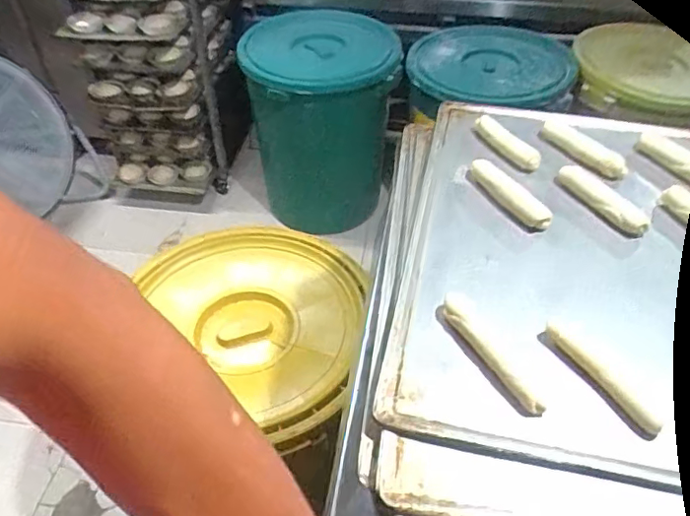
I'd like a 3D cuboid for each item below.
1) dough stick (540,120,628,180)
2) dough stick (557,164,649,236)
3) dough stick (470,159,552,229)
[{"bbox_3d":[0.256,-0.118,0.625,0.022,0.026,0.102,-29,51,-27],"label":"dough stick"},{"bbox_3d":[0.258,-0.058,0.581,0.021,0.023,0.105,-19,47,-19],"label":"dough stick"},{"bbox_3d":[0.159,-0.067,0.578,0.024,0.028,0.111,-18,47,-18],"label":"dough stick"}]

